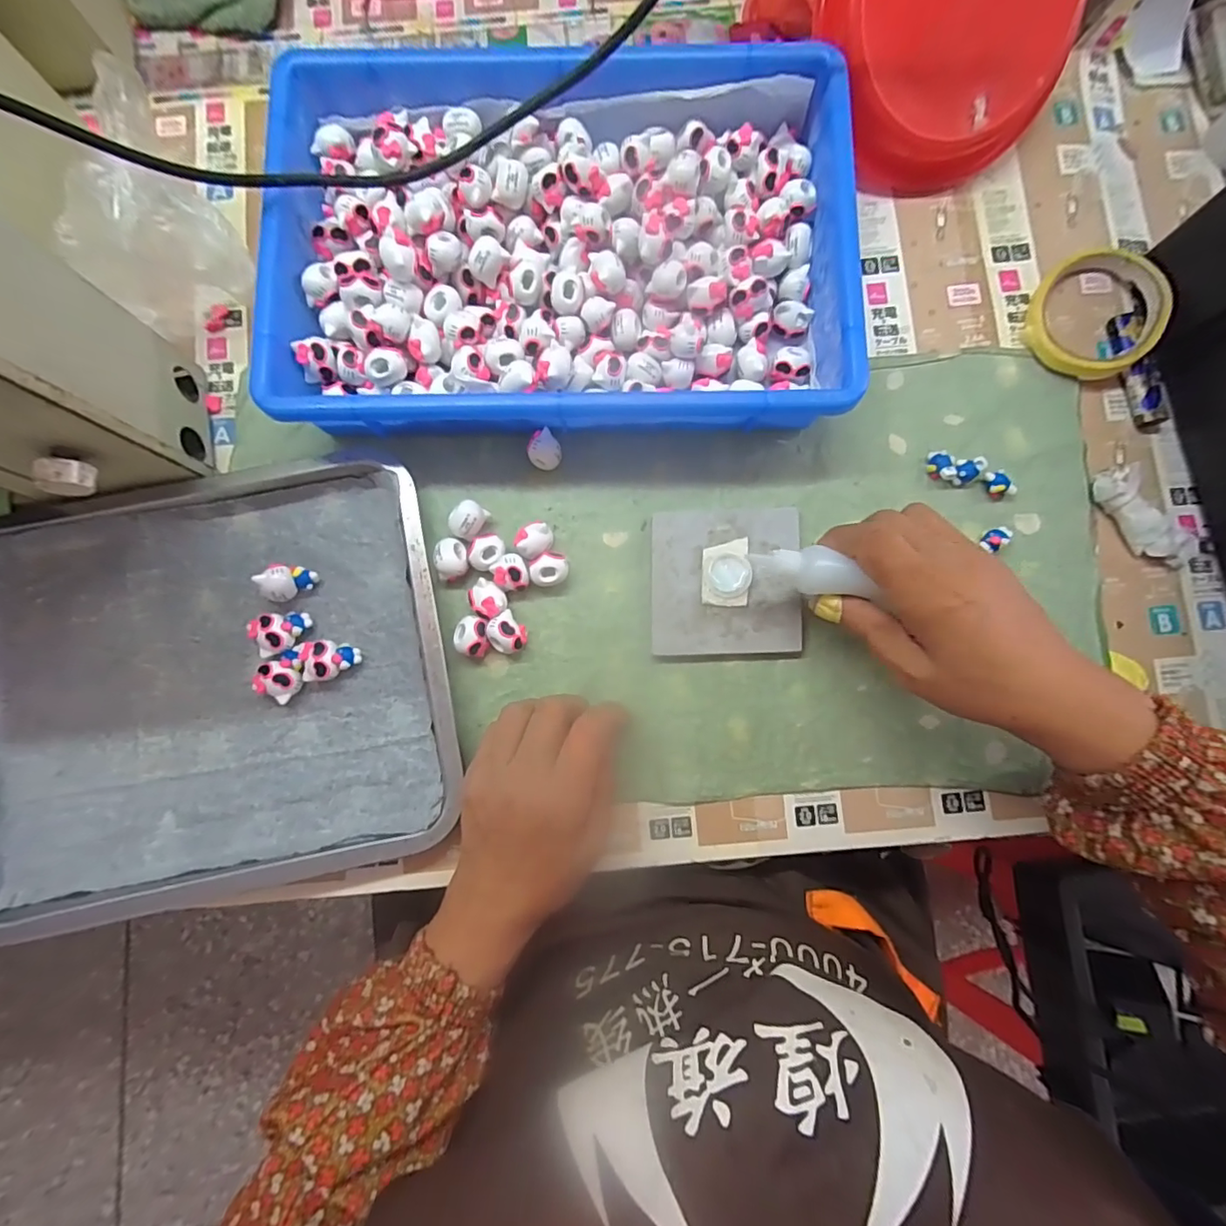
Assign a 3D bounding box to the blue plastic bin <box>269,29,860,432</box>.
[{"bbox_3d":[-0.033,-0.240,0.352,0.366,0.059,0.256,-2,84,0],"label":"blue plastic bin"}]

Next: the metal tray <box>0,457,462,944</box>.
[{"bbox_3d":[-0.263,0.043,0.341,0.304,0.029,0.258,-11,85,-1],"label":"metal tray"}]

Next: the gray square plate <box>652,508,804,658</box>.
[{"bbox_3d":[0.075,-0.020,0.355,0.097,0.010,0.098,0,84,0],"label":"gray square plate"}]

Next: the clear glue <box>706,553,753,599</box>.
[{"bbox_3d":[0.077,-0.025,0.348,0.029,0.006,0.029,0,84,0],"label":"clear glue"}]

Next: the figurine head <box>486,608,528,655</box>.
[{"bbox_3d":[-0.069,0.014,0.346,0.025,0.024,0.023,0,84,0],"label":"figurine head"}]

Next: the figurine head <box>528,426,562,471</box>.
[{"bbox_3d":[-0.046,-0.109,0.359,0.022,0.027,0.023,0,84,0],"label":"figurine head"}]

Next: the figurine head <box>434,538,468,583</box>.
[{"bbox_3d":[-0.106,-0.035,0.348,0.020,0.018,0.027,9,84,1],"label":"figurine head"}]

